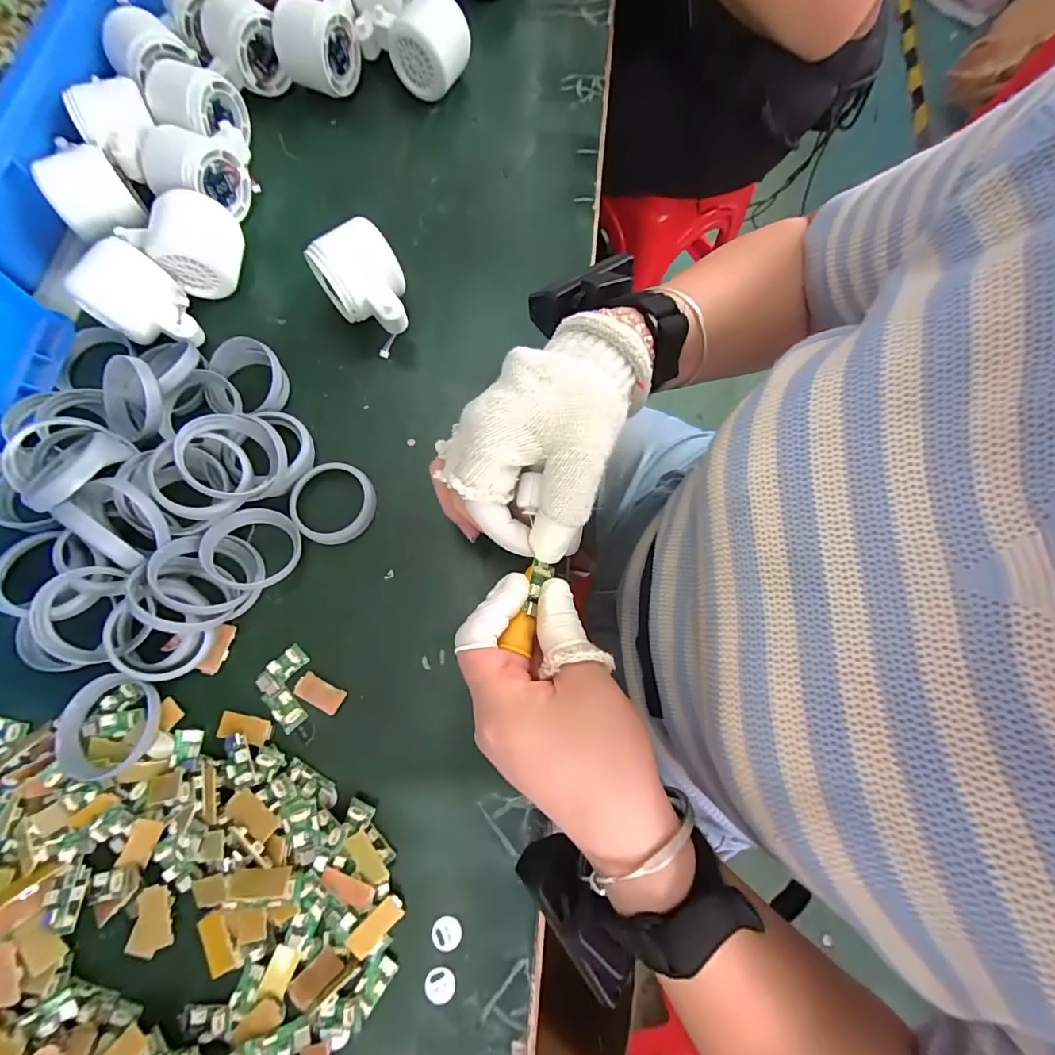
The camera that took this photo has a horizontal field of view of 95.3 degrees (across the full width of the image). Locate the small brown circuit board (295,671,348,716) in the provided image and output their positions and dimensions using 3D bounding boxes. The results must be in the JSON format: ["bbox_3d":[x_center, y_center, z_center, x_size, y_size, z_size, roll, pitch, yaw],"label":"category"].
[{"bbox_3d":[-0.135,0.107,0.311,0.032,0.004,0.016,27,76,5],"label":"small brown circuit board"}]

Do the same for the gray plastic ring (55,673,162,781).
[{"bbox_3d":[-0.254,0.120,0.293,0.057,0.013,0.059,0,75,-2],"label":"gray plastic ring"}]

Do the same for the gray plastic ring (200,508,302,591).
[{"bbox_3d":[-0.188,0.014,0.326,0.063,0.016,0.060,-9,64,-12],"label":"gray plastic ring"}]

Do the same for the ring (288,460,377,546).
[{"bbox_3d":[-0.139,-0.018,0.344,0.058,0.011,0.058,0,75,-2],"label":"ring"}]

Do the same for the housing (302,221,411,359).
[{"bbox_3d":[-0.119,-0.179,0.365,0.057,0.056,0.073,-31,78,-9],"label":"housing"}]

